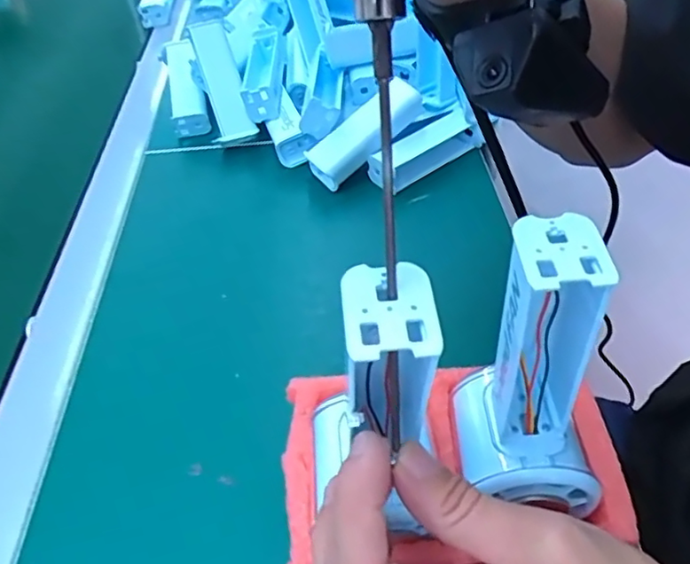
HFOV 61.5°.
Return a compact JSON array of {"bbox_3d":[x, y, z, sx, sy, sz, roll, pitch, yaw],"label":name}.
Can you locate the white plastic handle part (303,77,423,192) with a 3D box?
[{"bbox_3d":[0.015,-0.119,0.460,0.099,0.032,0.029,-39,49,0],"label":"white plastic handle part"}]

